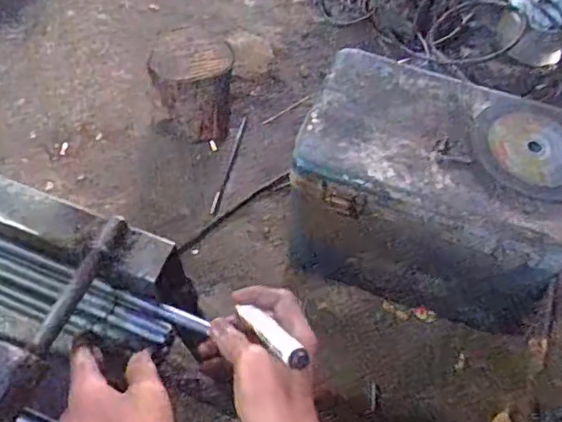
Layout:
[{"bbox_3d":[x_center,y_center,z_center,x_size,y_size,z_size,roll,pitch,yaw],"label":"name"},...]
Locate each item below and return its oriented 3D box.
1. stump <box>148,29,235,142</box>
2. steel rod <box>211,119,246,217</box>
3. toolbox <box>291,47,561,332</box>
[{"bbox_3d":[-0.210,-0.298,1.405,0.193,0.216,0.189,-9,59,-7],"label":"stump"},{"bbox_3d":[-0.125,-0.117,1.411,0.017,0.009,0.303,12,59,6],"label":"steel rod"},{"bbox_3d":[0.280,-0.037,1.079,0.485,0.235,0.397,15,60,8],"label":"toolbox"}]

